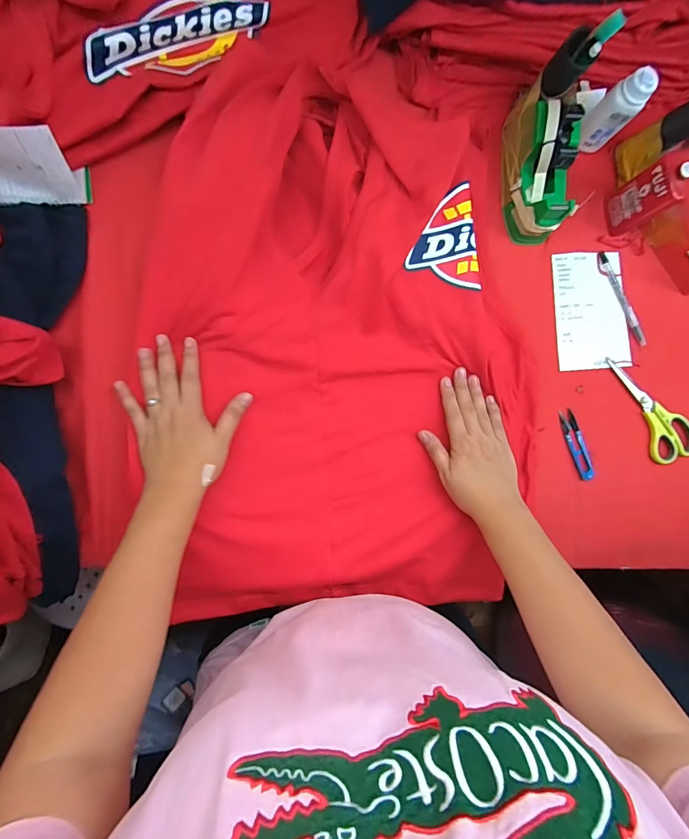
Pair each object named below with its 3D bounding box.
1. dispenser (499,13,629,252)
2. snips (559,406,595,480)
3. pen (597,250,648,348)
[{"bbox_3d":[0.262,-0.333,0.470,0.068,0.137,0.180,-2,90,-10],"label":"dispenser"},{"bbox_3d":[0.333,0.037,0.551,0.023,0.006,0.103,-20,93,-9],"label":"snips"},{"bbox_3d":[0.401,-0.173,0.556,0.012,0.011,0.146,-28,94,-9],"label":"pen"}]

